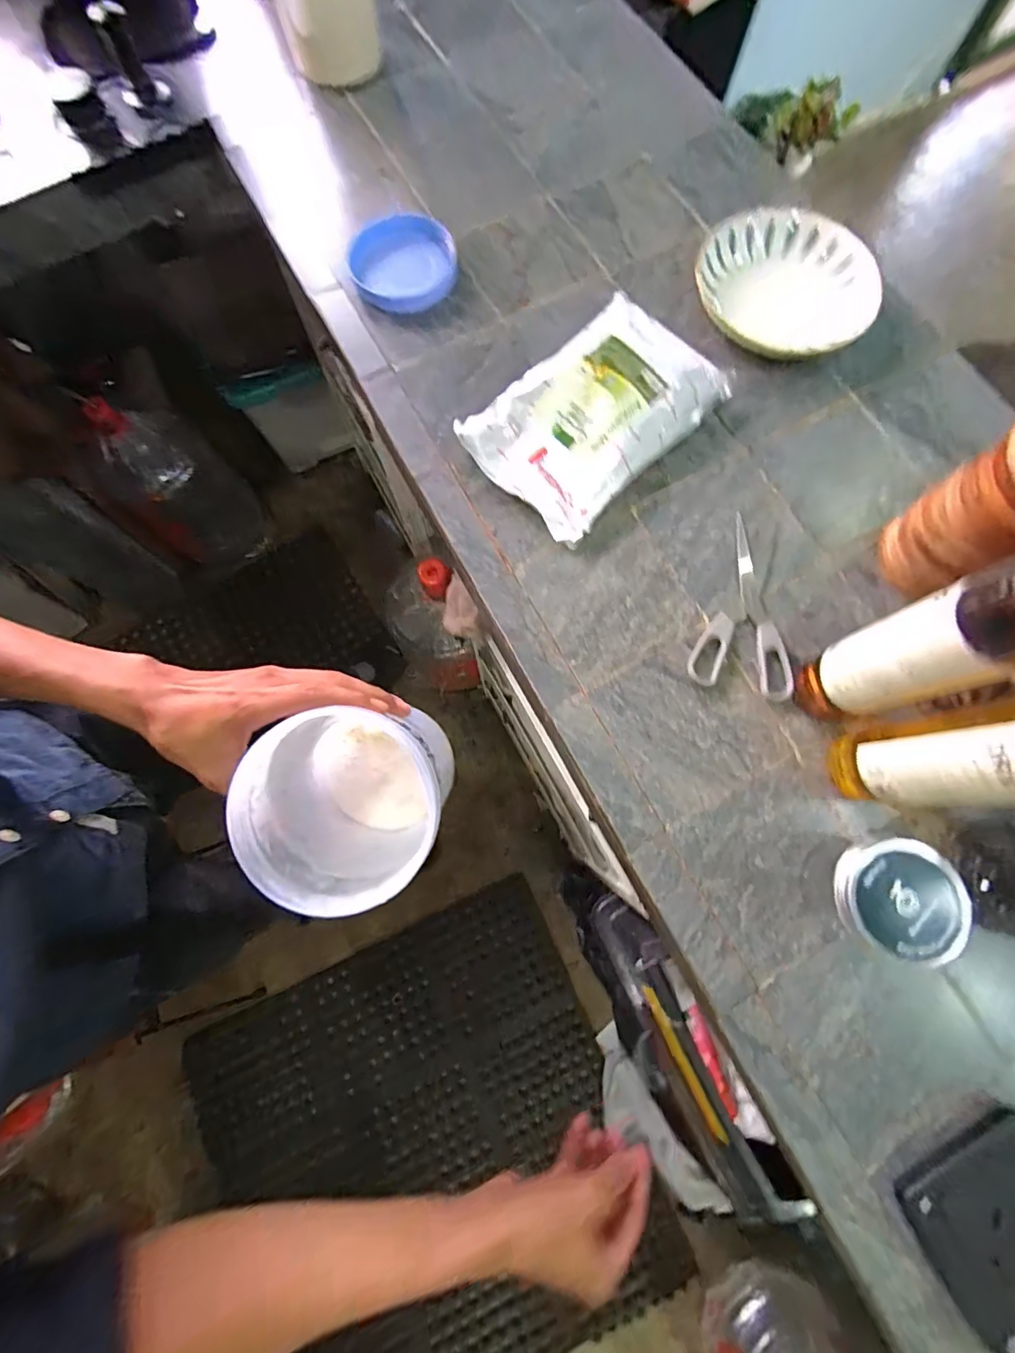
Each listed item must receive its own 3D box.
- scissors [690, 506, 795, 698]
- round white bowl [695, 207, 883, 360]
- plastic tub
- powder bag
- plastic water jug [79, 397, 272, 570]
[{"bbox_3d":[0.243,-0.071,0.509,0.093,0.014,0.181,12,75,4],"label":"scissors"},{"bbox_3d":[0.330,-0.455,0.596,0.199,0.036,0.201,0,75,1],"label":"round white bowl"},{"bbox_3d":[-0.125,0.102,0.395,0.145,0.171,0.145,1,83,-6],"label":"plastic tub"},{"bbox_3d":[0.097,-0.293,0.551,0.178,0.049,0.272,42,79,11],"label":"powder bag"},{"bbox_3d":[-0.861,-0.494,1.332,0.273,0.414,0.252,0,75,1],"label":"plastic water jug"}]

